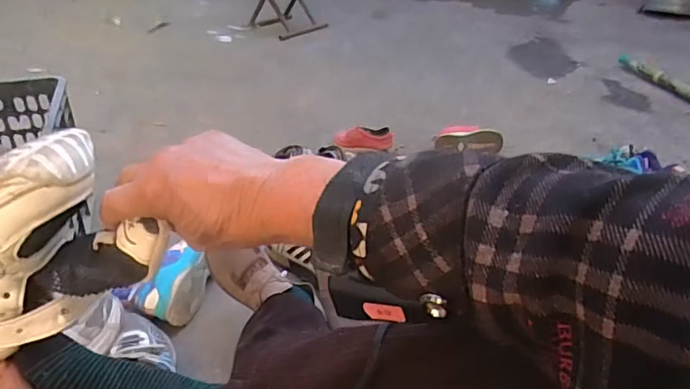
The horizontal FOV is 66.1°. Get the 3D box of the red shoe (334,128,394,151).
[{"bbox_3d":[0.043,-0.143,1.334,0.159,0.057,0.058,4,32,31],"label":"red shoe"}]

